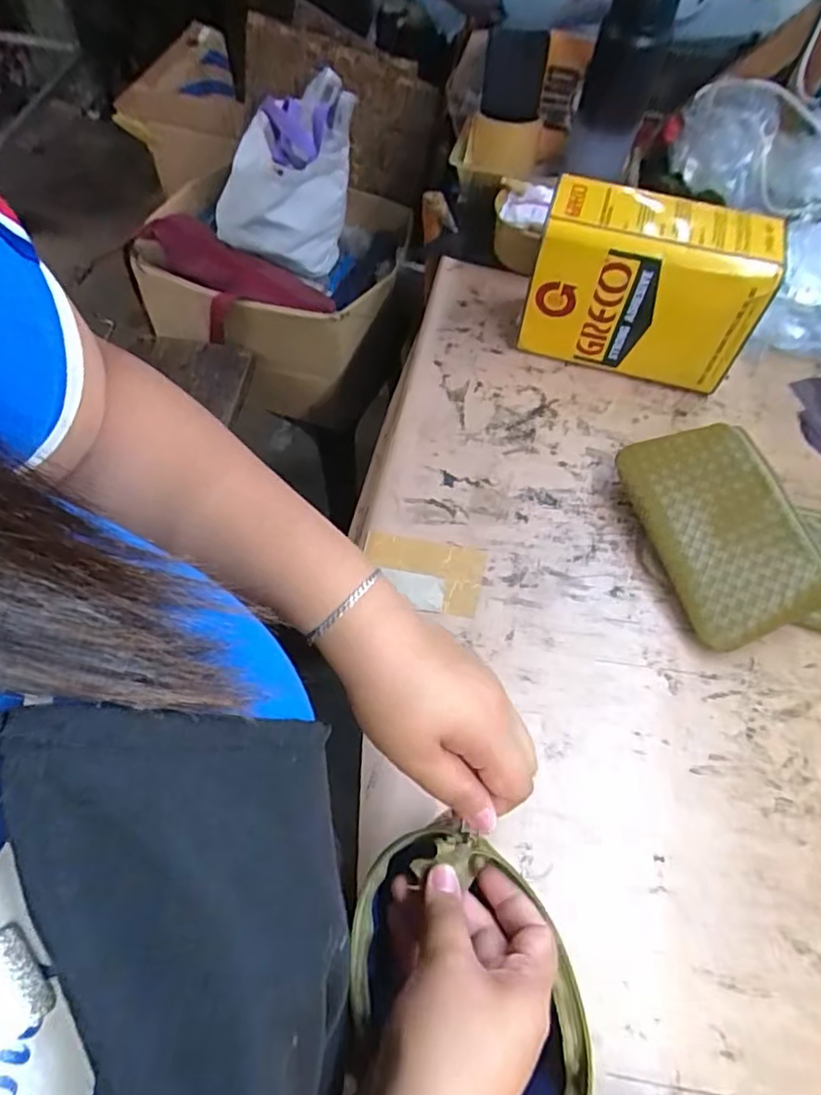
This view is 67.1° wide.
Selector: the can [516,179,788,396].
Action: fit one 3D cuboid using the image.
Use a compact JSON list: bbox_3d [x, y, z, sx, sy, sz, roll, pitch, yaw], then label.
[{"bbox_3d":[0.246,-0.275,0.667,0.227,0.160,0.102,16,59,6],"label":"can"}]

